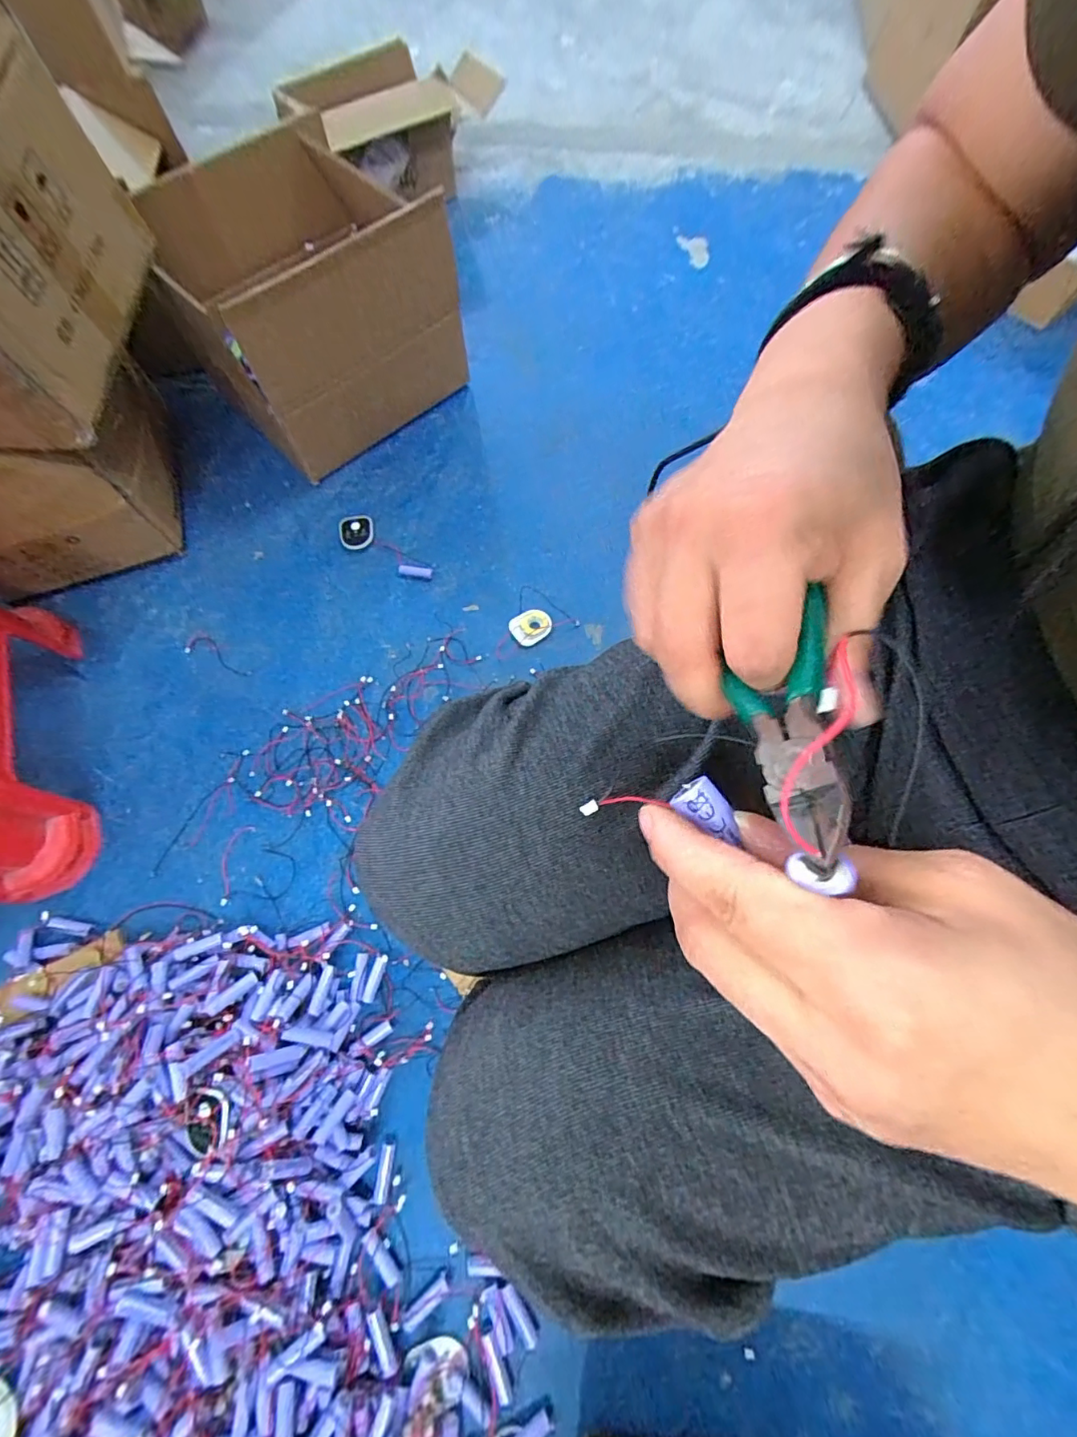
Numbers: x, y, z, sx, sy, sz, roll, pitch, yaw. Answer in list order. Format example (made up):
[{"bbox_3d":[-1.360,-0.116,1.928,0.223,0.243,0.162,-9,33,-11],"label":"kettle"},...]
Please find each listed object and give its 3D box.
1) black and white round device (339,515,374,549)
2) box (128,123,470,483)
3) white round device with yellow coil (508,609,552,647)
[{"bbox_3d":[-0.285,-0.294,0.844,0.051,0.013,0.055,0,69,0],"label":"black and white round device"},{"bbox_3d":[-0.356,-0.653,0.841,0.382,0.279,0.374,-35,73,-13],"label":"box"},{"bbox_3d":[-0.013,-0.136,0.784,0.060,0.010,0.056,-31,72,-11],"label":"white round device with yellow coil"}]

